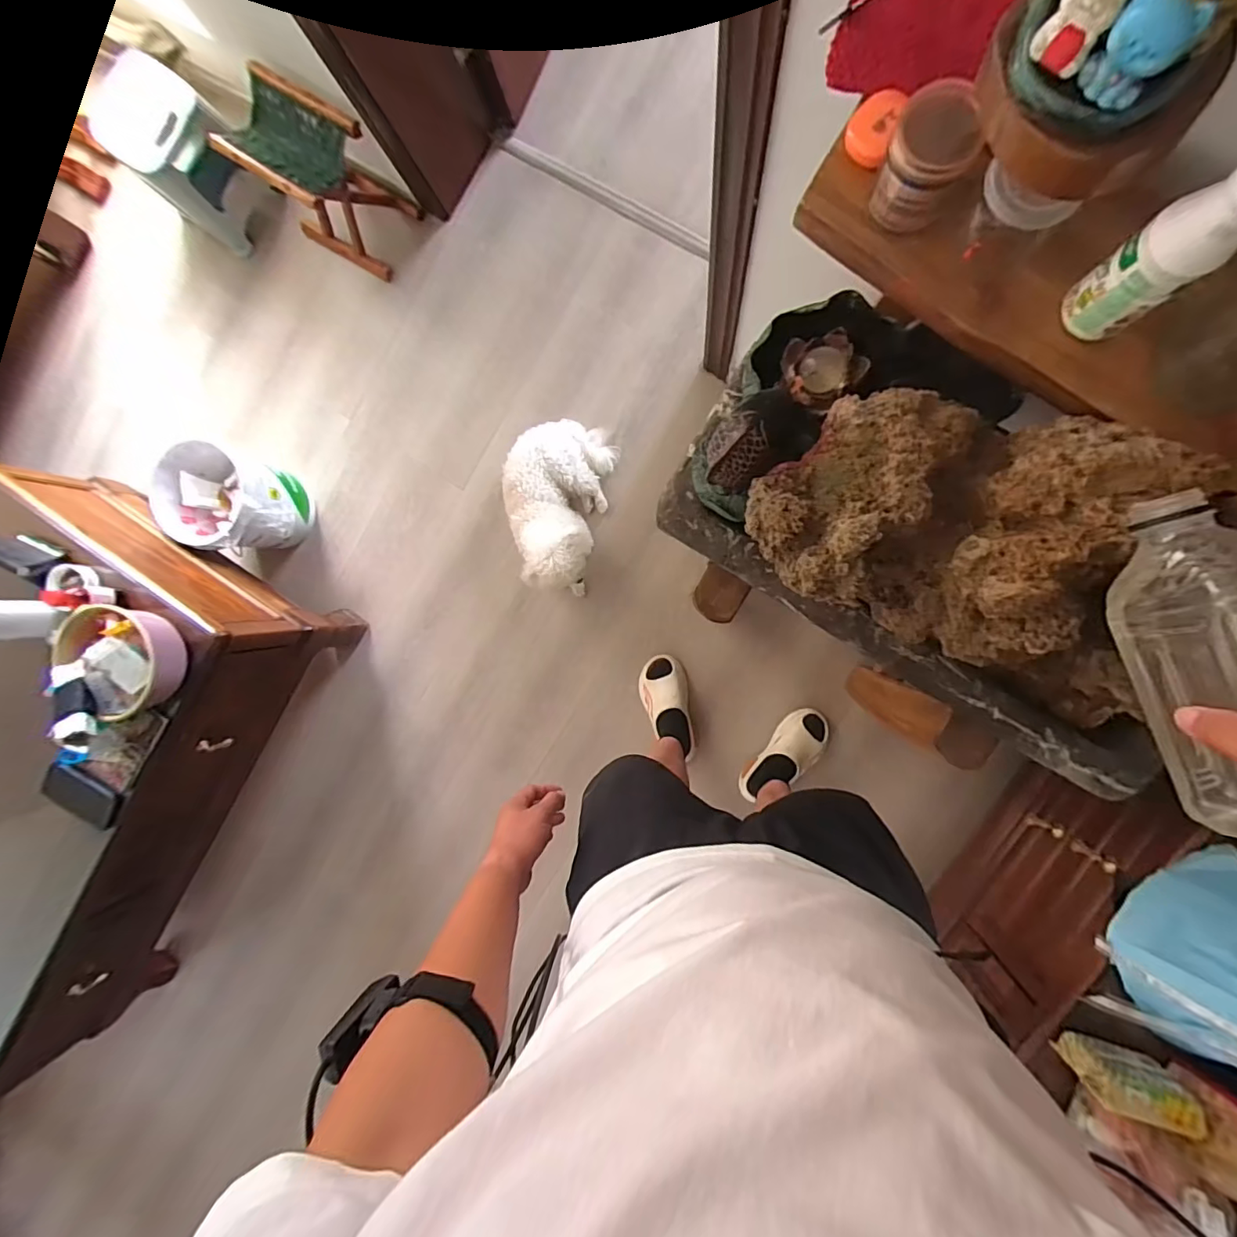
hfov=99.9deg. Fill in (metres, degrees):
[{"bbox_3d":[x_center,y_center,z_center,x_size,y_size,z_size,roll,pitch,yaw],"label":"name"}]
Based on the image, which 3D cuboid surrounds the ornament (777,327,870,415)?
[{"bbox_3d":[0.238,-0.296,0.611,0.089,0.036,0.085,0,92,8],"label":"ornament"}]

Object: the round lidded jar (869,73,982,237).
[{"bbox_3d":[0.238,-0.359,0.407,0.058,0.064,0.063,0,92,8],"label":"round lidded jar"}]

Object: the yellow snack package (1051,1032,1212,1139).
[{"bbox_3d":[0.709,0.638,0.717,0.142,0.083,0.056,19,95,7],"label":"yellow snack package"}]

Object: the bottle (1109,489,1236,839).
[{"bbox_3d":[0.392,0.027,0.335,0.088,0.062,0.216,-11,91,7],"label":"bottle"}]

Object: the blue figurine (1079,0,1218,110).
[{"bbox_3d":[0.273,-0.299,0.273,0.036,0.038,0.020,43,97,4],"label":"blue figurine"}]

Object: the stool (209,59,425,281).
[{"bbox_3d":[-0.687,-1.024,1.235,0.241,0.305,0.208,27,95,4],"label":"stool"}]

